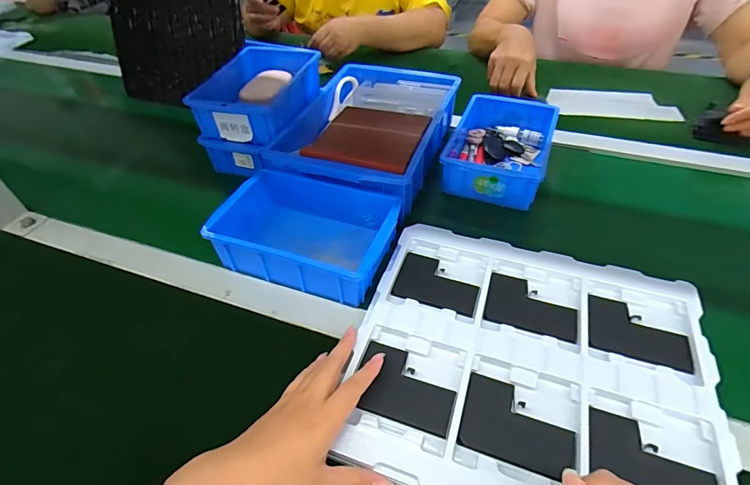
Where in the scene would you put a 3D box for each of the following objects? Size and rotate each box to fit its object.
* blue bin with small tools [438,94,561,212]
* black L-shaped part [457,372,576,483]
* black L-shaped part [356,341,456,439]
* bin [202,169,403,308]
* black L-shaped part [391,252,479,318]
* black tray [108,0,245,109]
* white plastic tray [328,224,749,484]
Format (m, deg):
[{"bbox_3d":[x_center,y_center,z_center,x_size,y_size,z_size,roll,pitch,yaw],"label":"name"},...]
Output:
[{"bbox_3d":[0.186,-0.144,0.603,0.131,0.056,0.213,17,49,18],"label":"blue bin with small tools"},{"bbox_3d":[0.121,0.154,0.342,0.090,0.008,0.068,15,49,16],"label":"black L-shaped part"},{"bbox_3d":[0.028,0.132,0.371,0.089,0.007,0.067,13,48,14],"label":"black L-shaped part"},{"bbox_3d":[-0.080,-0.008,0.495,0.203,0.077,0.141,13,48,15],"label":"bin"},{"bbox_3d":[0.070,0.046,0.453,0.089,0.009,0.068,15,49,16],"label":"black L-shaped part"},{"bbox_3d":[-0.385,-0.402,0.774,0.326,0.252,0.042,11,24,23],"label":"black tray"},{"bbox_3d":[0.146,0.110,0.384,0.315,0.017,0.281,13,48,15],"label":"white plastic tray"}]

